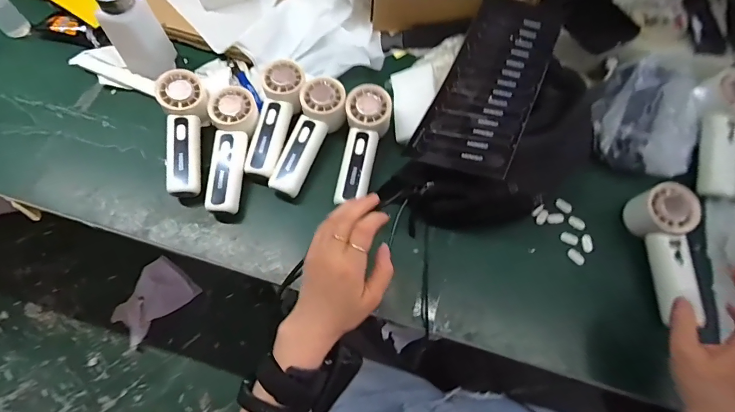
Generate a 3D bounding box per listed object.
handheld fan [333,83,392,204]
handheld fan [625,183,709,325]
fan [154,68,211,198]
[{"bbox_3d":[-0.007,-0.075,0.490,0.059,0.031,0.158,12,78,4],"label":"handheld fan"},{"bbox_3d":[0.354,0.053,0.458,0.057,0.048,0.151,-4,82,-3],"label":"handheld fan"},{"bbox_3d":[-0.231,-0.091,0.491,0.051,0.032,0.158,-4,82,-3],"label":"fan"}]

